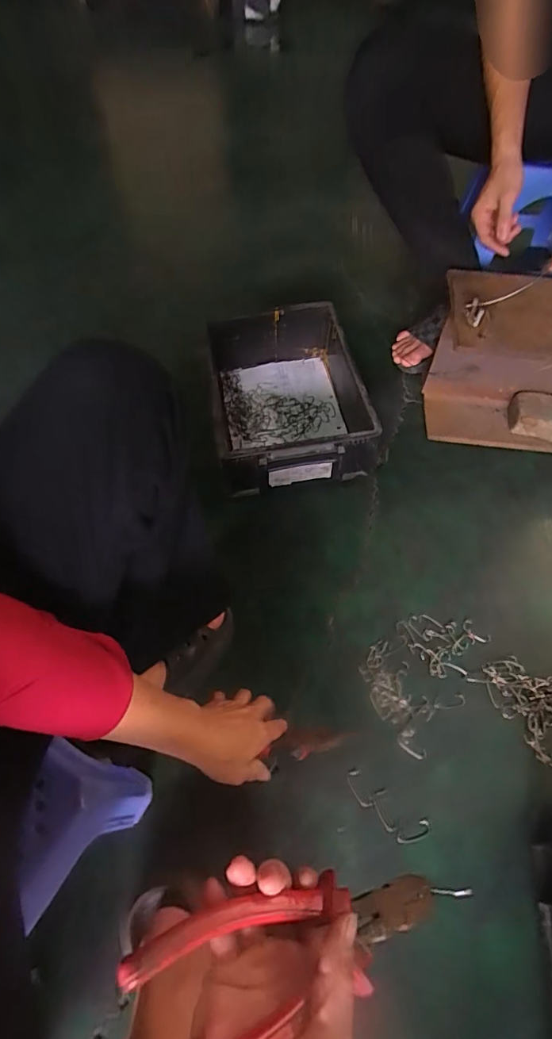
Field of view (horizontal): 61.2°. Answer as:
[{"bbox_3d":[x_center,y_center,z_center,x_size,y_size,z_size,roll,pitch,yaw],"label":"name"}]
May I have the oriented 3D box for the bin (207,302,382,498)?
[{"bbox_3d":[0.028,-0.218,0.826,0.268,0.126,0.340,-8,60,-4],"label":"bin"}]

